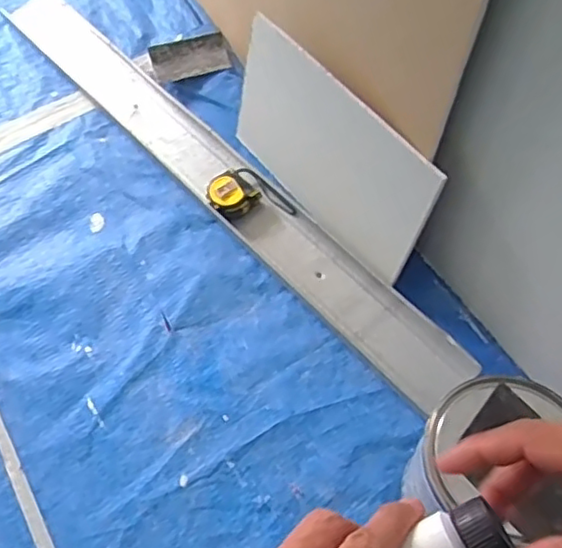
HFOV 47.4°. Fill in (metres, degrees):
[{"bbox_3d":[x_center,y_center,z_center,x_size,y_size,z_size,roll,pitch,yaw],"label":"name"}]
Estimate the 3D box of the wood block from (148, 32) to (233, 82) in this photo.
[{"bbox_3d":[-0.162,-0.383,1.136,0.137,0.036,0.079,-16,62,-8],"label":"wood block"}]

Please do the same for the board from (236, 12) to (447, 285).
[{"bbox_3d":[0.061,-0.172,0.913,0.006,0.218,0.376,-25,60,-31],"label":"board"}]

